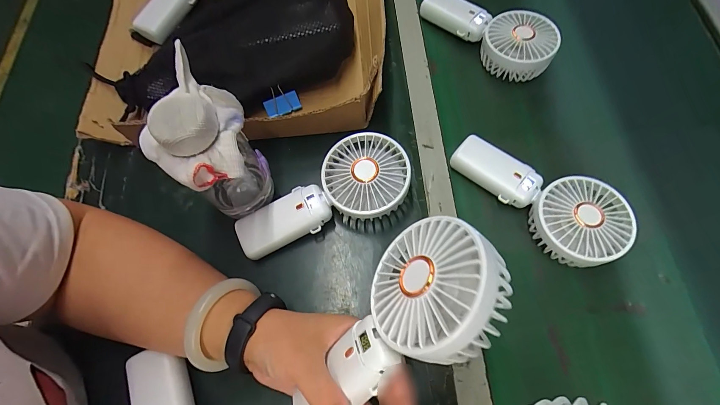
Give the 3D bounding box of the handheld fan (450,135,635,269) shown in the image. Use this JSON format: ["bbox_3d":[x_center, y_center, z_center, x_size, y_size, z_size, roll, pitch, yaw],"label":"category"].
[{"bbox_3d":[0.189,-0.012,0.352,0.082,0.046,0.177,-38,71,-15],"label":"handheld fan"}]

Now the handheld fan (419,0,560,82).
[{"bbox_3d":[0.169,-0.231,0.442,0.187,0.050,0.077,41,72,16],"label":"handheld fan"}]

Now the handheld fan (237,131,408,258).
[{"bbox_3d":[-0.040,-0.008,0.335,0.181,0.044,0.087,-19,67,-8],"label":"handheld fan"}]

